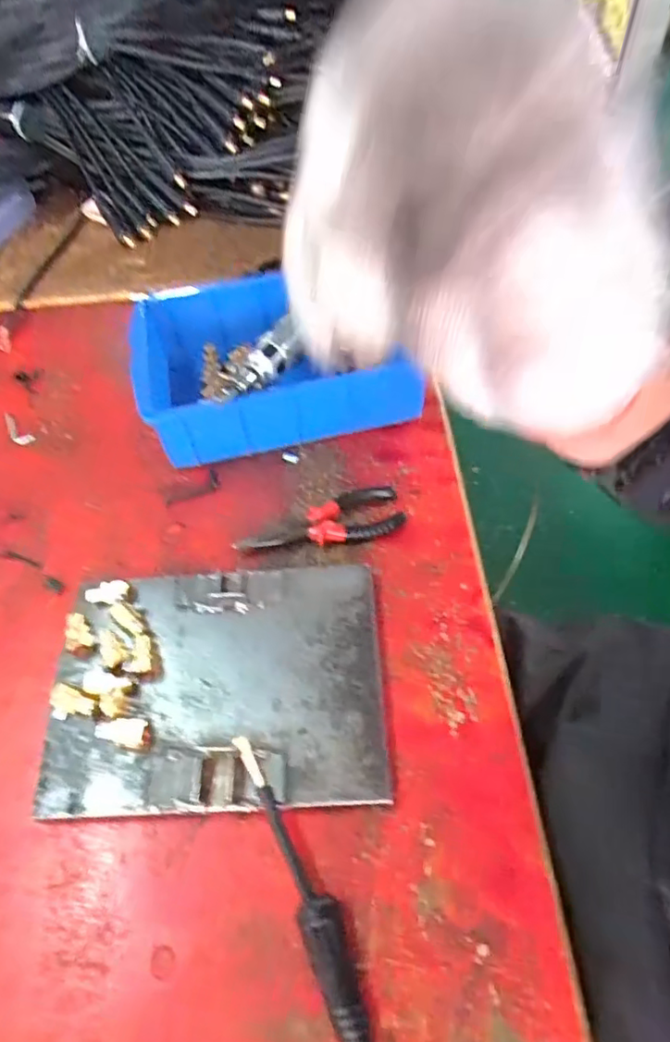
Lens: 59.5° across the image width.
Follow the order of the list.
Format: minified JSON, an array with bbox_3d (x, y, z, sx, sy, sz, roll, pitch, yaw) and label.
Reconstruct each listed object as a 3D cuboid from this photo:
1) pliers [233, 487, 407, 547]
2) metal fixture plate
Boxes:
[{"bbox_3d":[-0.012,0.004,0.549,0.153,0.023,0.052,-16,55,-9],"label":"pliers"},{"bbox_3d":[-0.090,0.125,0.463,0.249,0.028,0.187,-3,54,0],"label":"metal fixture plate"}]

